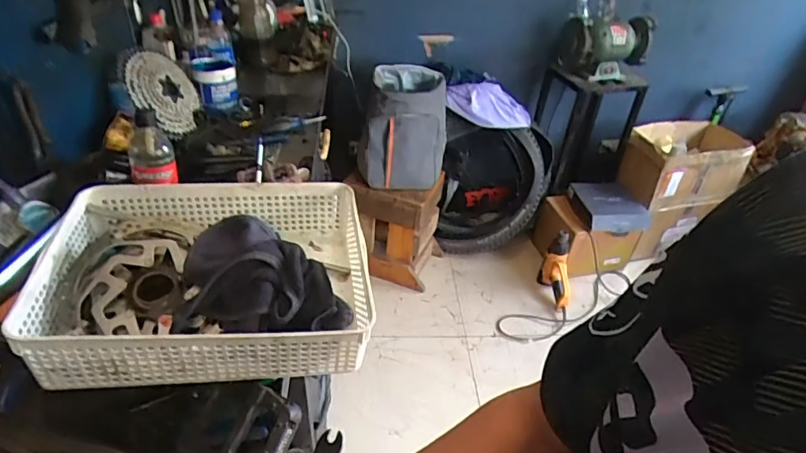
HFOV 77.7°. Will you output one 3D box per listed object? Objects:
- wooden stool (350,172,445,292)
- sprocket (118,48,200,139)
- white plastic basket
[{"bbox_3d":[-0.003,-0.004,1.960,0.283,0.409,0.293,18,40,17],"label":"wooden stool"},{"bbox_3d":[-0.503,-0.288,1.044,0.025,0.175,0.154,-9,56,28],"label":"sprocket"},{"bbox_3d":[-0.210,0.052,0.565,0.329,0.095,0.240,-3,38,-8],"label":"white plastic basket"}]

